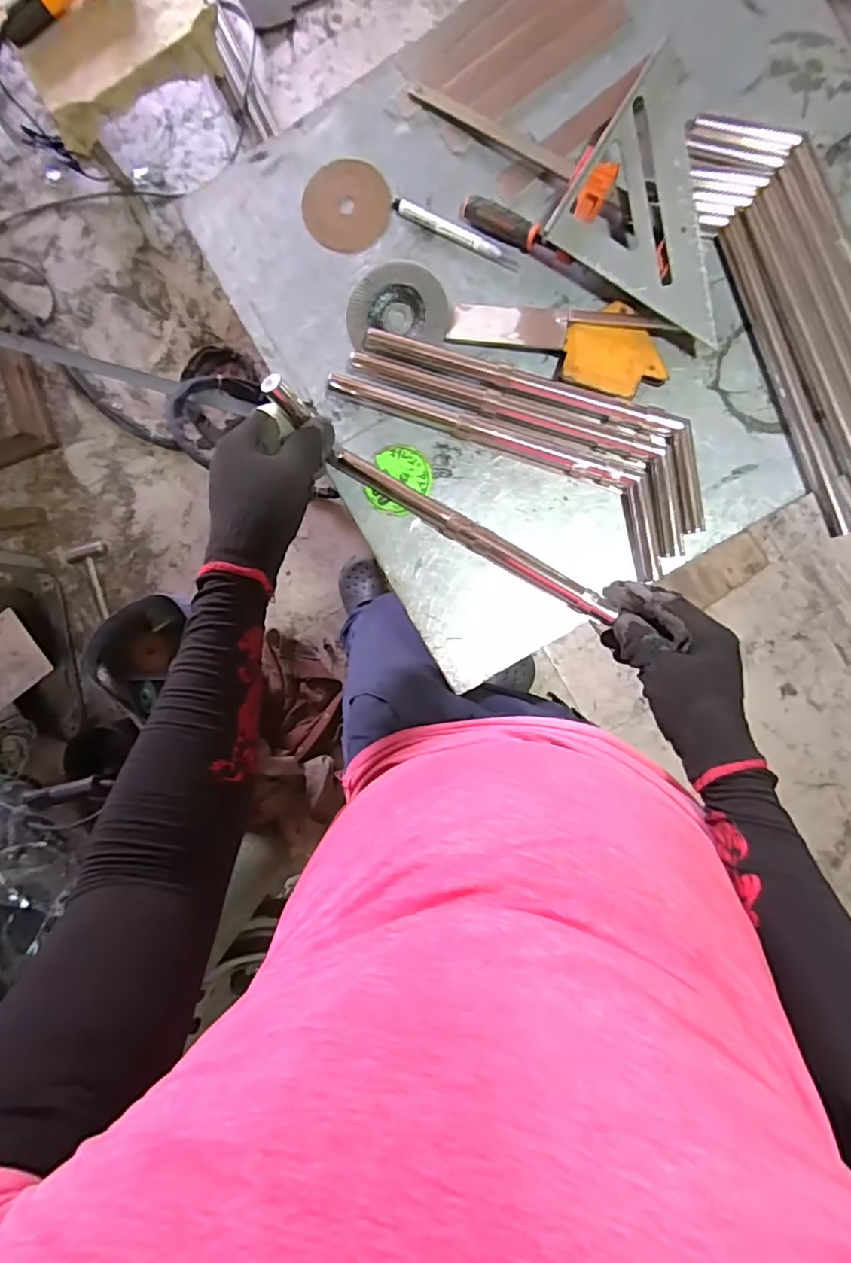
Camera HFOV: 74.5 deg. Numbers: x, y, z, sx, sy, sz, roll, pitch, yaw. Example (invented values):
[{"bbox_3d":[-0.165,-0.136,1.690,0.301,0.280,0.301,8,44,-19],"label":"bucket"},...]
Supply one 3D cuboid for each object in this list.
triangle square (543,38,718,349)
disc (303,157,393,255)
[{"bbox_3d":[0.219,-0.369,0.476,0.170,0.016,0.171,34,95,1],"label":"triangle square"},{"bbox_3d":[-0.074,-0.406,0.533,0.083,0.004,0.080,1,96,5],"label":"disc"}]

